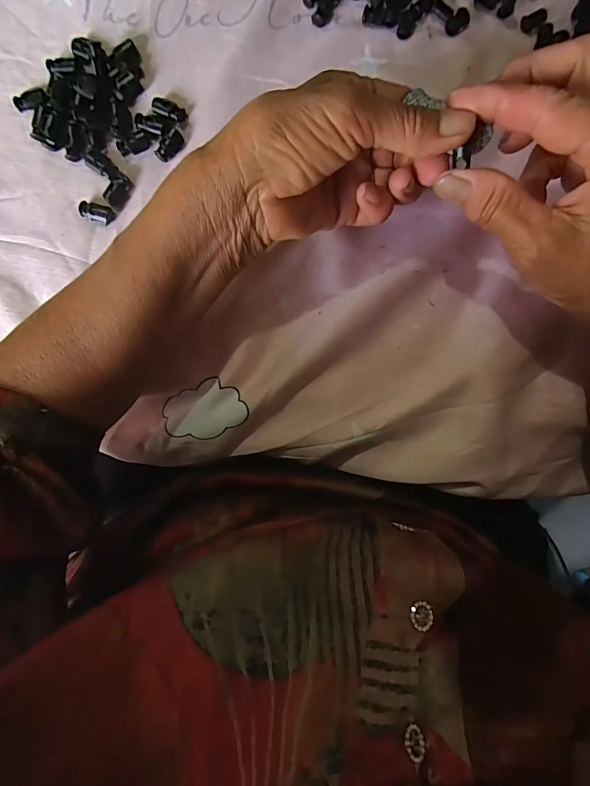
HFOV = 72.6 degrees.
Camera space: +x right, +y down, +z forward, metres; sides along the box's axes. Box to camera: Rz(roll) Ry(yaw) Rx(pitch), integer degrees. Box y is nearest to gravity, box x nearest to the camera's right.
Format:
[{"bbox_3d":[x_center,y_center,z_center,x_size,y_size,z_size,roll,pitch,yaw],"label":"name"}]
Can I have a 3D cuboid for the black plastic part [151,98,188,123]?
[{"bbox_3d":[-0.083,-0.187,0.265,0.023,0.005,0.012,27,94,1],"label":"black plastic part"}]

